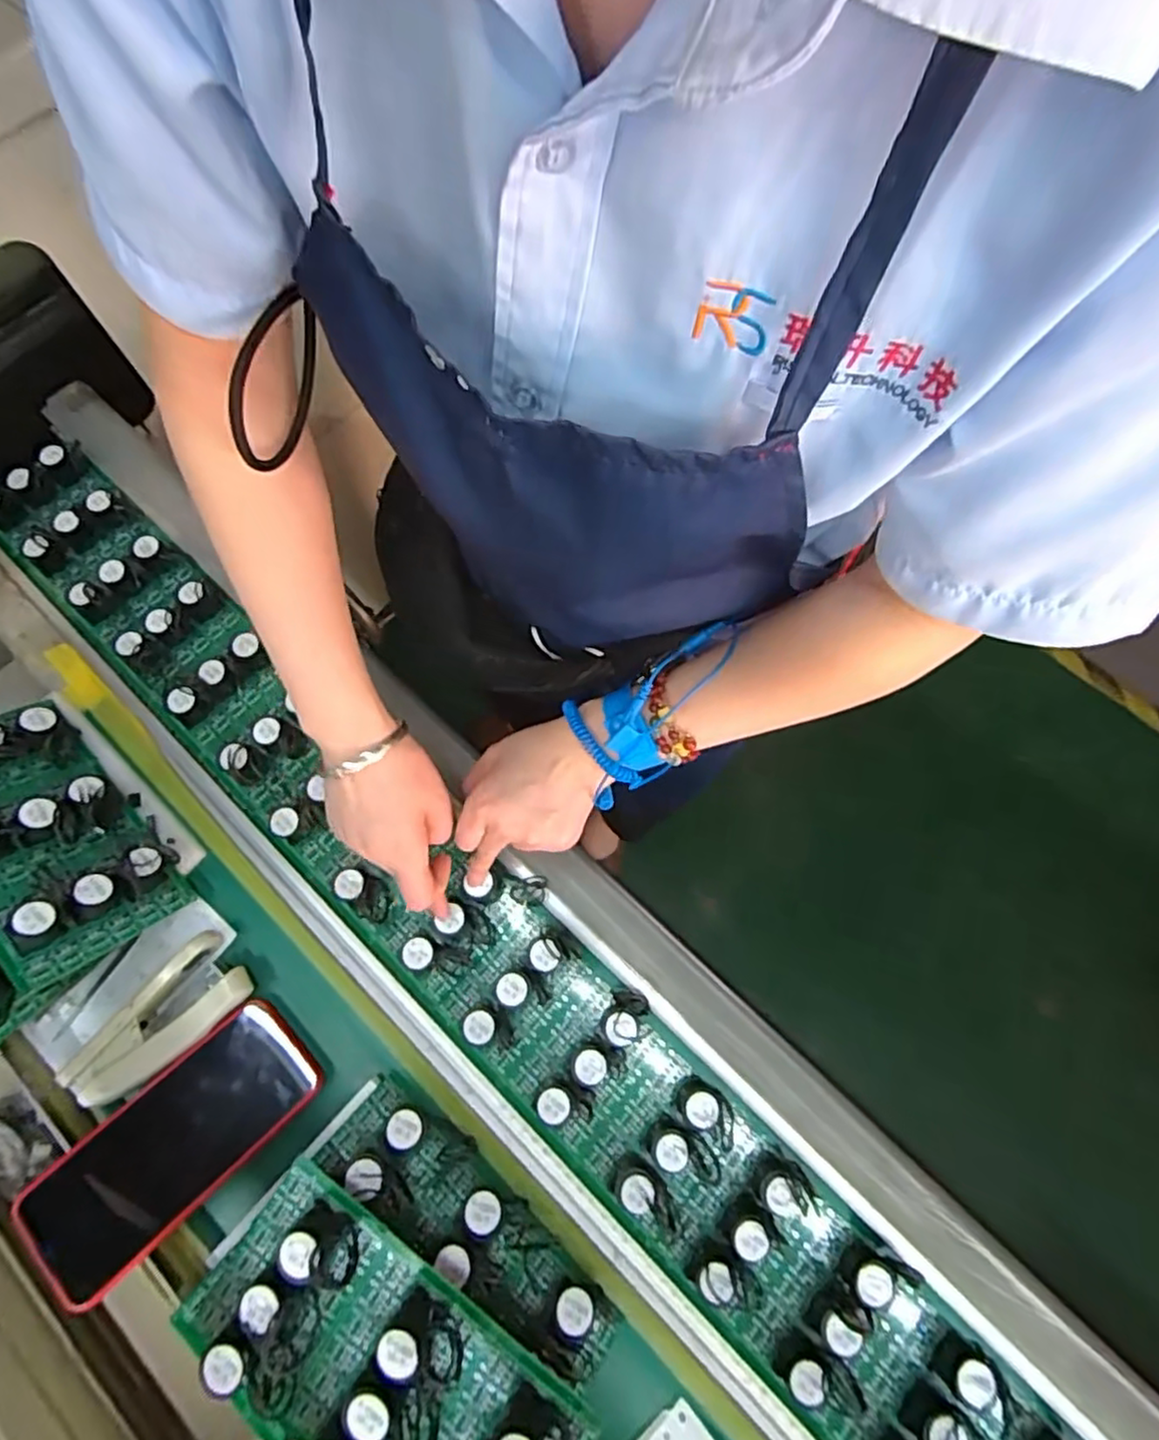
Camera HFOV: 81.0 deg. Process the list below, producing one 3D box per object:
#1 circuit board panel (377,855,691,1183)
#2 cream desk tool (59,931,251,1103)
[{"bbox_3d":[-0.031,0.197,0.467,0.207,0.032,0.104,41,76,13],"label":"circuit board panel"},{"bbox_3d":[-0.279,0.203,0.452,0.050,0.026,0.115,42,76,14],"label":"cream desk tool"}]

